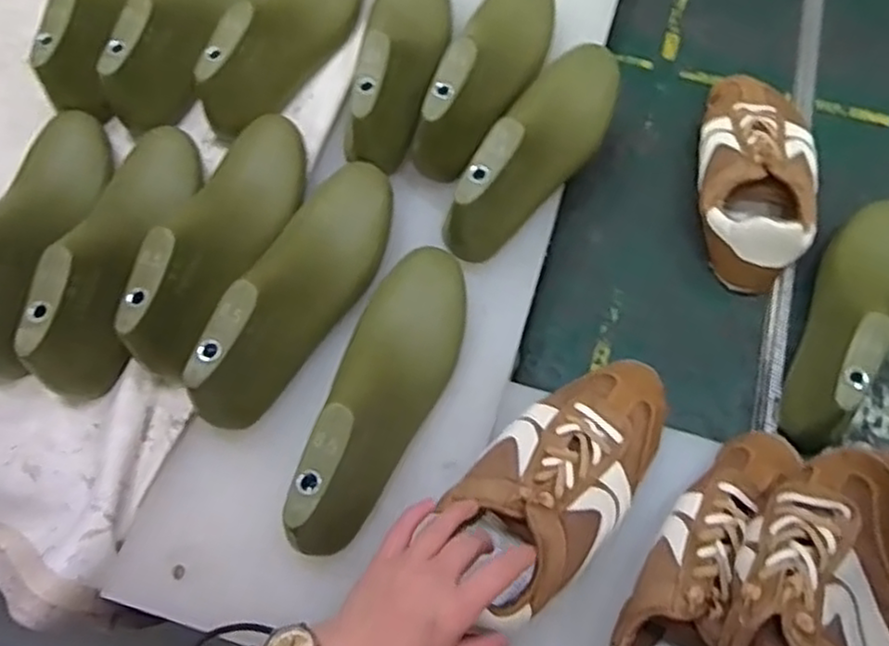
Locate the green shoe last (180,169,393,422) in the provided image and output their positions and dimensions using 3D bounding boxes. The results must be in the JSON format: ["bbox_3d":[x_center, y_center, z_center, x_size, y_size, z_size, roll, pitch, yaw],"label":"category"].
[{"bbox_3d":[-0.109,-0.034,0.558,0.069,0.085,0.249,18,68,10],"label":"green shoe last"}]

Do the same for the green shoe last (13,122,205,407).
[{"bbox_3d":[-0.262,-0.069,0.570,0.064,0.077,0.248,4,67,4],"label":"green shoe last"}]

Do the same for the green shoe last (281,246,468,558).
[{"bbox_3d":[-0.044,0.046,0.521,0.069,0.083,0.245,18,68,10],"label":"green shoe last"}]

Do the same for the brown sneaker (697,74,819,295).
[{"bbox_3d":[0.298,-0.149,0.677,0.103,0.076,0.236,7,67,5],"label":"brown sneaker"}]

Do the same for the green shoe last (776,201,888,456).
[{"bbox_3d":[0.359,-0.006,0.593,0.082,0.073,0.265,25,70,12],"label":"green shoe last"}]

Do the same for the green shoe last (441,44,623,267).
[{"bbox_3d":[0.091,-0.160,0.619,0.080,0.094,0.253,27,70,13],"label":"green shoe last"}]

